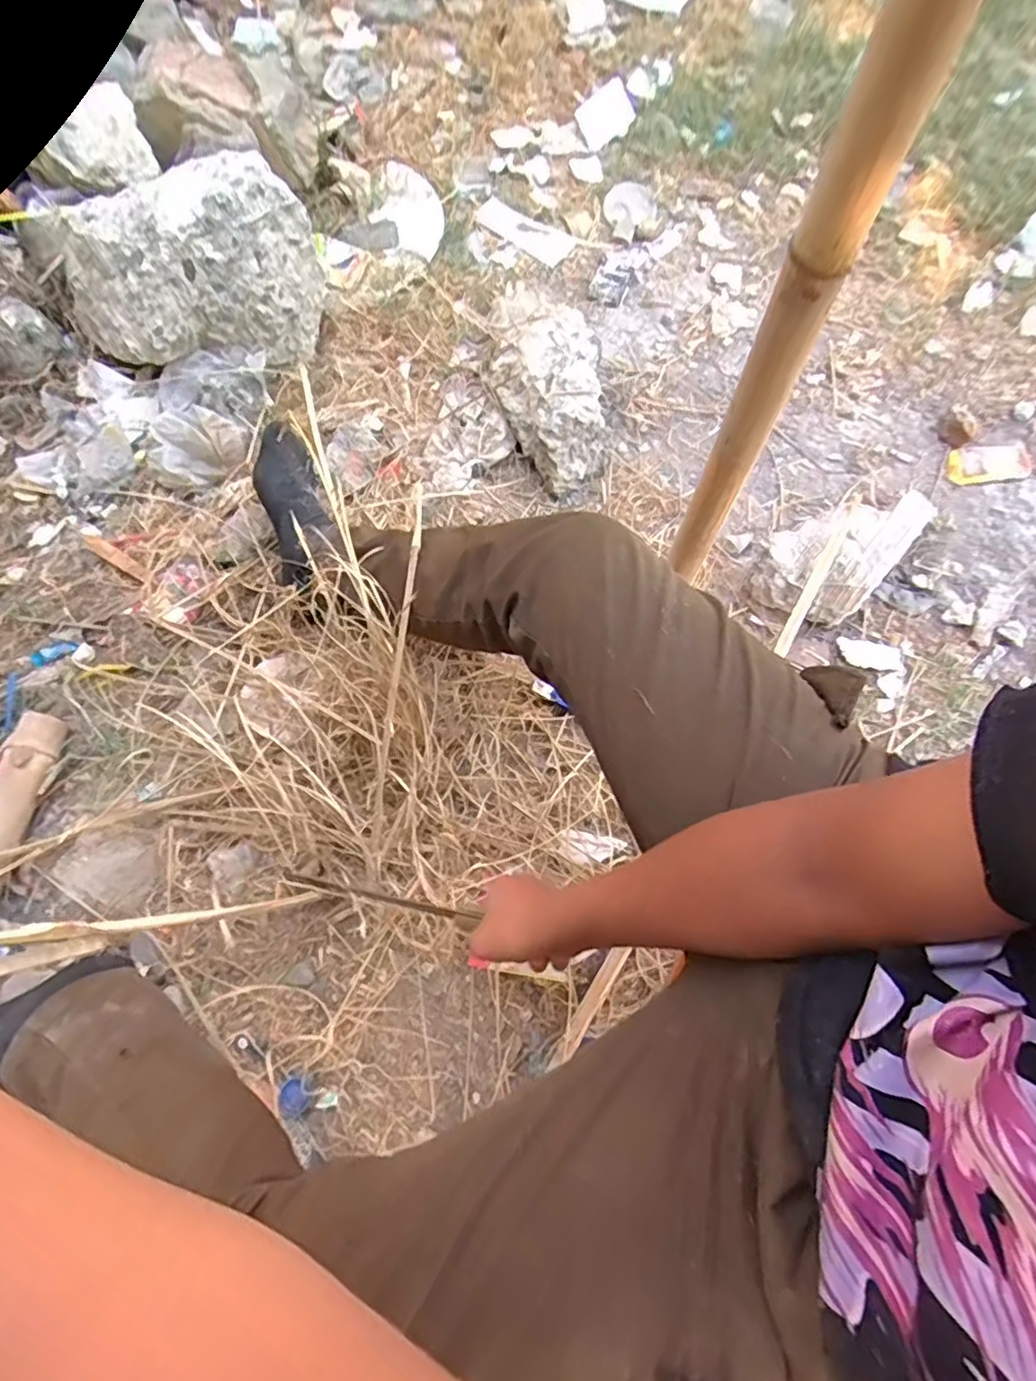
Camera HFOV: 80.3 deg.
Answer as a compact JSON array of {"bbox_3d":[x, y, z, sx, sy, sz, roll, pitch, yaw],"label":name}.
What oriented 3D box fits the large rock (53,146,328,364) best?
[{"bbox_3d":[-0.471,-0.607,0.886,0.354,0.210,0.200,-21,71,-6],"label":"large rock"}]

